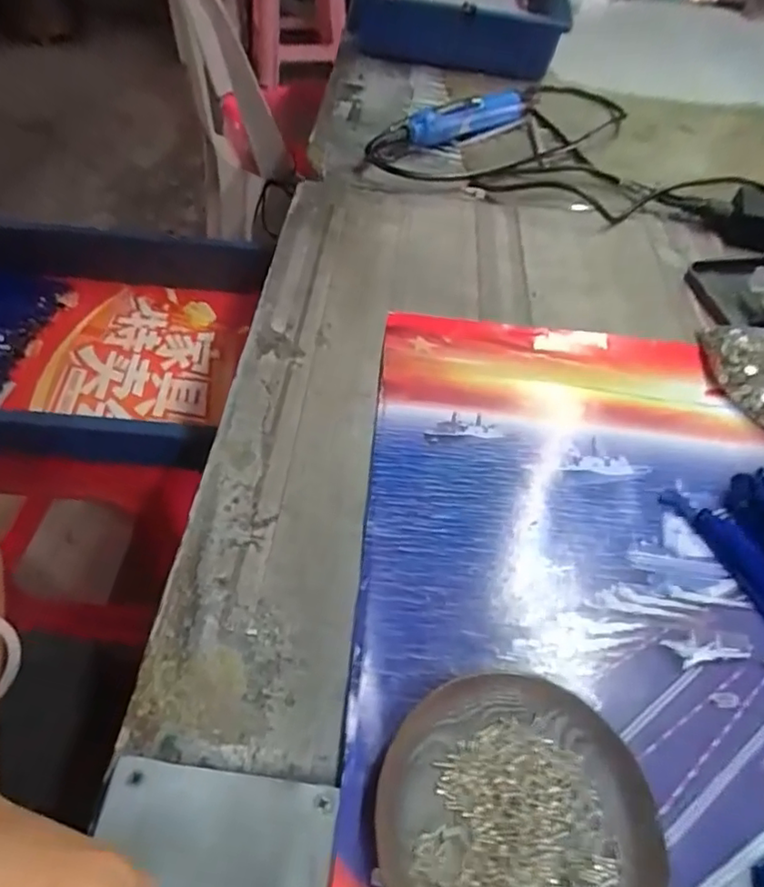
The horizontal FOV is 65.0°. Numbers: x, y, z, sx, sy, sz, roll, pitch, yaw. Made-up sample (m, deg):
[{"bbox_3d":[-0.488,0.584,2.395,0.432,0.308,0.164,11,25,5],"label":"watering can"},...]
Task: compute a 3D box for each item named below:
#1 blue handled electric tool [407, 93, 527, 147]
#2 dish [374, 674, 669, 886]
[{"bbox_3d":[0.099,-0.372,0.684,0.182,0.037,0.030,-29,58,-26],"label":"blue handled electric tool"},{"bbox_3d":[0.057,0.159,0.250,0.114,0.013,0.112,3,50,-4],"label":"dish"}]

